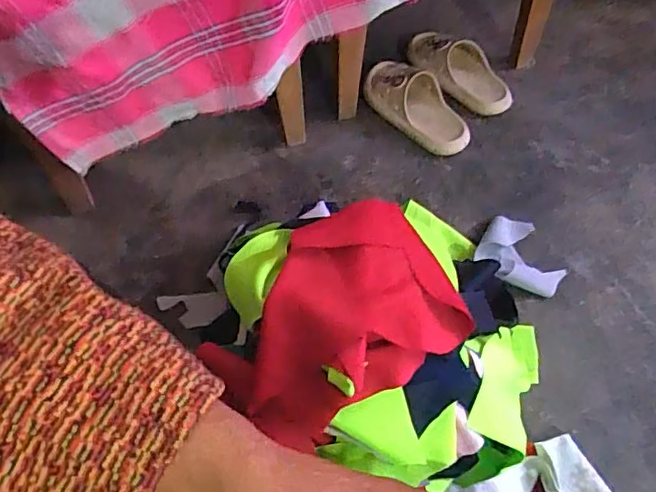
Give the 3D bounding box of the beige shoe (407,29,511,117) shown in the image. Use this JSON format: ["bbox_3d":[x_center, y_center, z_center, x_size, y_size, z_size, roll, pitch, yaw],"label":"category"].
[{"bbox_3d":[0.236,-0.319,1.034,0.107,0.068,0.219,-35,60,-20],"label":"beige shoe"}]

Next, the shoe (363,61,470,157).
[{"bbox_3d":[0.142,-0.233,0.976,0.085,0.070,0.214,-36,61,-21],"label":"shoe"}]

